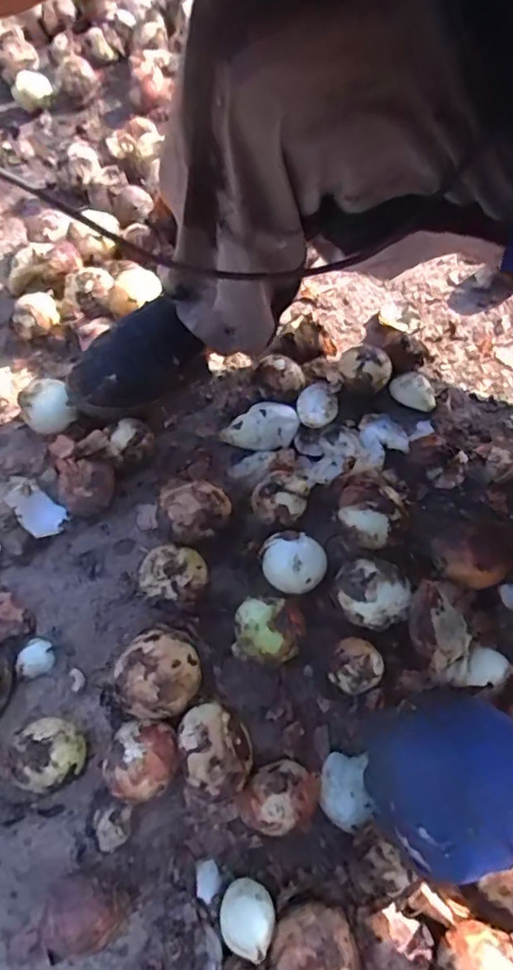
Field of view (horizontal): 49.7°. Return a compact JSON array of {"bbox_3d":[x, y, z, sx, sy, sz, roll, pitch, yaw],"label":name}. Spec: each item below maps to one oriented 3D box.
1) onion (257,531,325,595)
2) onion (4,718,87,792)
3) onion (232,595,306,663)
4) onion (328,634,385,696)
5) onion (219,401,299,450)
[{"bbox_3d":[0.034,0.075,0.523,0.059,0.042,0.051,0,62,4],"label":"onion"},{"bbox_3d":[-0.173,0.222,0.458,0.062,0.048,0.050,7,63,7],"label":"onion"},{"bbox_3d":[0.012,0.131,0.502,0.061,0.060,0.059,-1,62,3],"label":"onion"},{"bbox_3d":[0.086,0.158,0.482,0.042,0.049,0.044,-1,62,3],"label":"onion"},{"bbox_3d":[0.003,-0.062,0.602,0.082,0.035,0.044,-1,62,3],"label":"onion"}]

